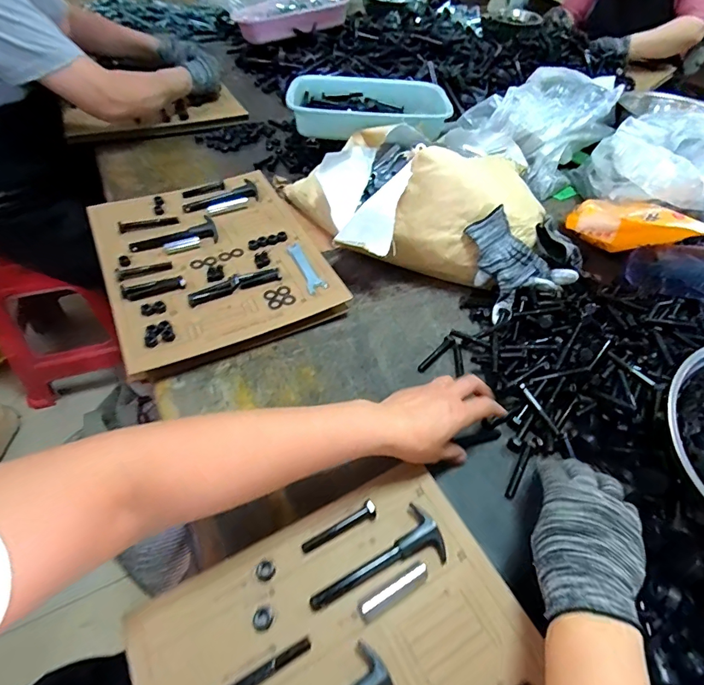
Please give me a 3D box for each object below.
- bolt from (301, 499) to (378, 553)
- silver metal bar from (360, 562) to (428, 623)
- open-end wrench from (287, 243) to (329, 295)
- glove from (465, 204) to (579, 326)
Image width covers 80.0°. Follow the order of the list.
[{"bbox_3d":[-0.010,0.180,0.404,0.078,0.010,0.015,-24,59,-24],"label":"bolt"},{"bbox_3d":[0.038,0.219,0.371,0.068,0.012,0.015,-23,59,-23],"label":"silver metal bar"},{"bbox_3d":[-0.071,-0.116,0.634,0.028,0.006,0.115,-19,57,-21],"label":"open-end wrench"},{"bbox_3d":[0.244,-0.122,0.608,0.136,0.055,0.153,-19,90,-8],"label":"glove"}]

